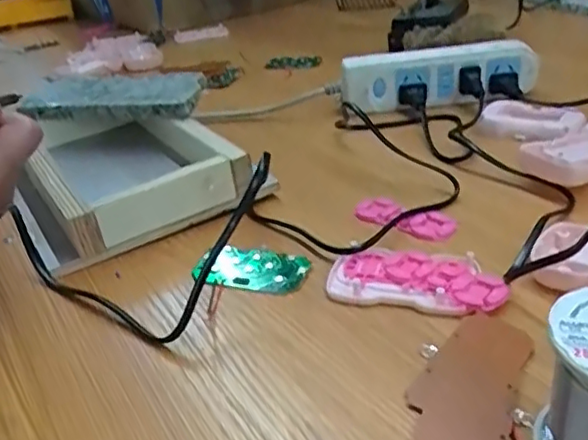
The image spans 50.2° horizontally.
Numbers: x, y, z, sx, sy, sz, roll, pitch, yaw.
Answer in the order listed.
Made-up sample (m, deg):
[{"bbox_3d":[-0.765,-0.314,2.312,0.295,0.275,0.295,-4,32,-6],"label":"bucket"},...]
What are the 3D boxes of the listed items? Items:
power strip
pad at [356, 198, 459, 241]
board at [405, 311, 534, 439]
[{"bbox_3d":[0.146,-0.152,0.639,0.195,0.046,0.057,-8,29,-1],"label":"power strip"},{"bbox_3d":[0.079,-0.002,0.446,0.073,0.008,0.032,17,38,37],"label":"pad"},{"bbox_3d":[0.084,0.077,0.300,0.046,0.005,0.102,8,33,26],"label":"board"}]

